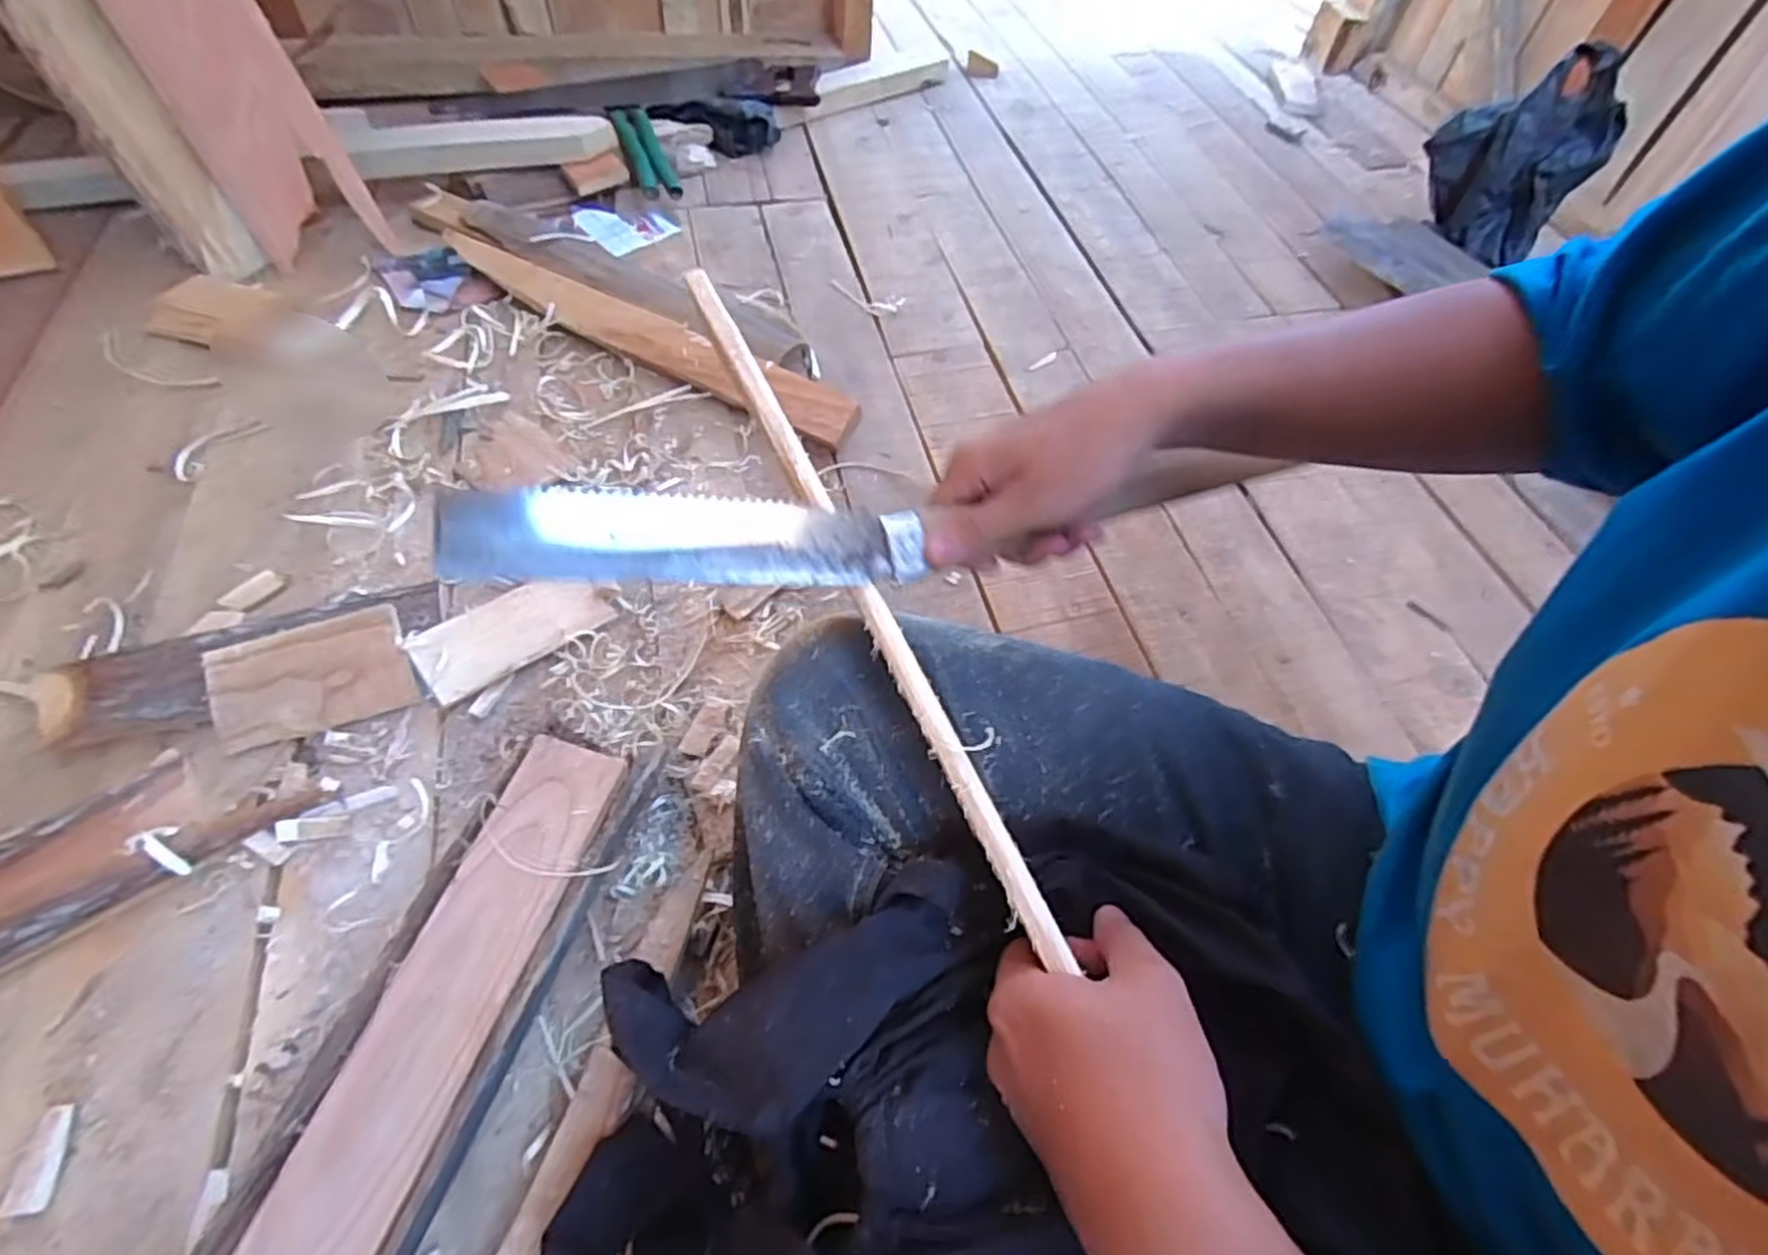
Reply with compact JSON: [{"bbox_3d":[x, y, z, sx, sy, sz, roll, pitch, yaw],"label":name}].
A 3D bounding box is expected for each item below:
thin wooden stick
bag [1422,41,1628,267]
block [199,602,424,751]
[{"bbox_3d":[-0.021,-0.040,0.372,0.014,0.017,0.404,-20,66,-17],"label":"thin wooden stick"},{"bbox_3d":[0.763,-0.569,0.945,0.172,0.208,0.077,36,60,19],"label":"bag"},{"bbox_3d":[-0.402,0.034,0.545,0.124,0.011,0.075,-16,89,-12],"label":"block"}]

